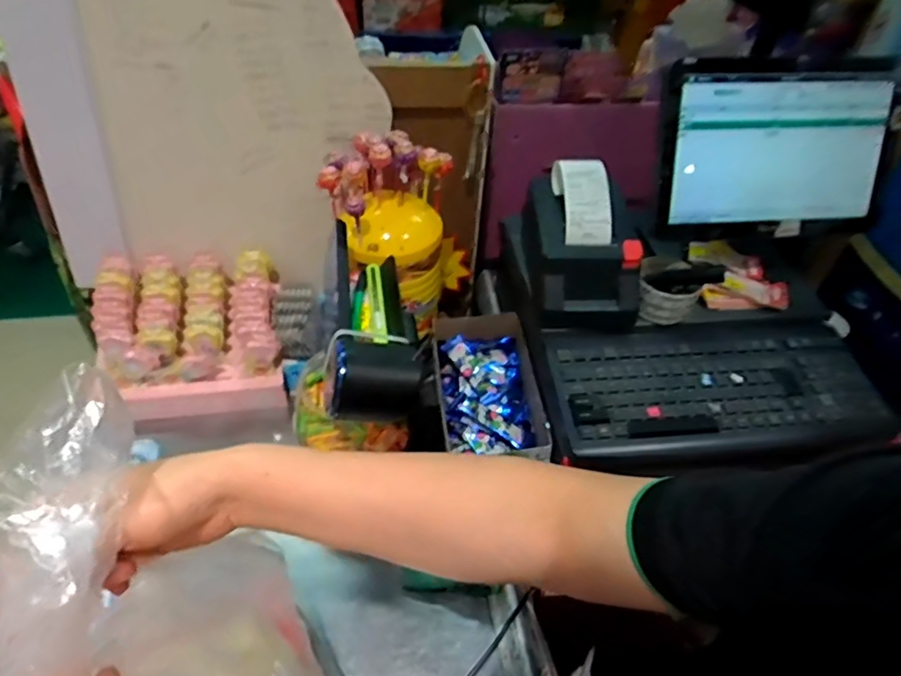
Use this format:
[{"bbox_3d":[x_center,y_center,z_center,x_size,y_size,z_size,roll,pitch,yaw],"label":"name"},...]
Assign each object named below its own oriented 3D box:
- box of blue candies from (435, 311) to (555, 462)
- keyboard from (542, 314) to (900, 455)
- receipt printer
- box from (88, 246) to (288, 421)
[{"bbox_3d":[0.048,0.071,0.765,0.133,0.068,0.253,0,45,-4],"label":"box of blue candies"},{"bbox_3d":[0.316,0.058,0.683,0.387,0.042,0.170,-3,45,-7],"label":"keyboard"},{"bbox_3d":[0.170,-0.122,0.724,0.129,0.136,0.186,2,45,-2],"label":"receipt printer"},{"bbox_3d":[-0.349,-0.008,0.779,0.227,0.134,0.168,-6,46,-10],"label":"box"}]

